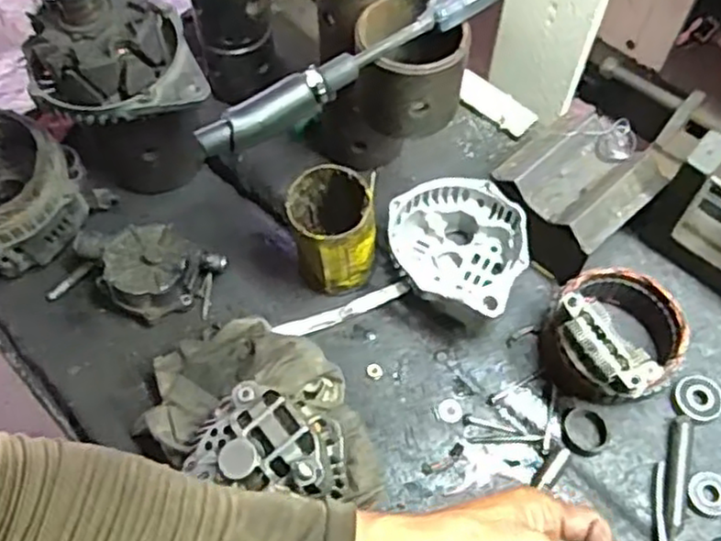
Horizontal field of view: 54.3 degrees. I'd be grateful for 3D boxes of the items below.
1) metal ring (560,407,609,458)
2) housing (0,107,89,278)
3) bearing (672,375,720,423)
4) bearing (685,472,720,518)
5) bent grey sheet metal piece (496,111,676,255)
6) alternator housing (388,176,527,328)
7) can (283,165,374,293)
[{"bbox_3d":[0.193,0.138,0.606,0.037,0.012,0.042,13,61,9],"label":"metal ring"},{"bbox_3d":[-0.345,-0.075,0.680,0.128,0.111,0.126,0,60,1],"label":"housing"},{"bbox_3d":[0.297,0.114,0.620,0.043,0.013,0.040,0,60,1],"label":"bearing"},{"bbox_3d":[0.287,0.184,0.581,0.036,0.011,0.034,0,60,1],"label":"bearing"},{"bbox_3d":[0.208,-0.091,0.651,0.122,0.029,0.117,-36,65,-18],"label":"bent grey sheet metal piece"},{"bbox_3d":[0.089,-0.006,0.658,0.119,0.076,0.146,-1,60,1],"label":"alternator housing"},{"bbox_3d":[-0.025,-0.030,0.657,0.072,0.131,0.076,0,60,1],"label":"can"}]

